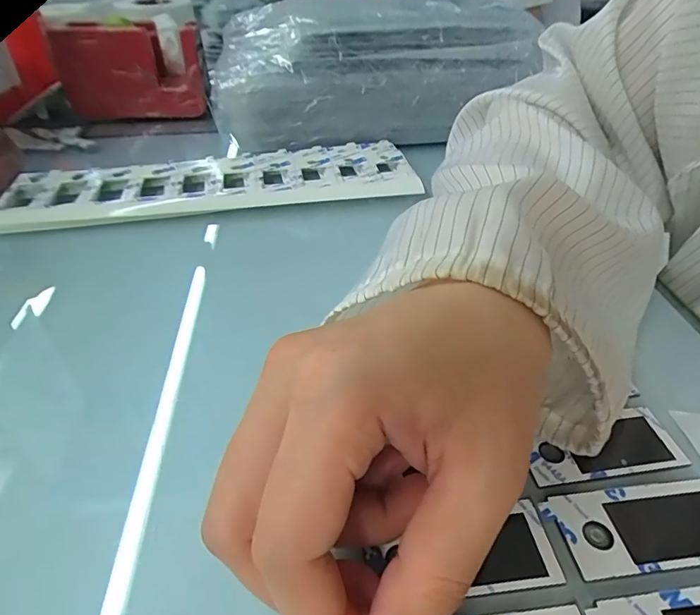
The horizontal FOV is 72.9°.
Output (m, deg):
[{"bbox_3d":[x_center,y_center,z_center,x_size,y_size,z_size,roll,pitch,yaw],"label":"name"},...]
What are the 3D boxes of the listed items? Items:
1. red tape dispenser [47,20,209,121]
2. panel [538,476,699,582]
[{"bbox_3d":[-0.217,-0.234,0.473,0.137,0.081,0.040,-2,39,-3],"label":"red tape dispenser"},{"bbox_3d":[0.097,0.071,0.156,0.060,0.004,0.027,-5,39,-6],"label":"panel"}]

